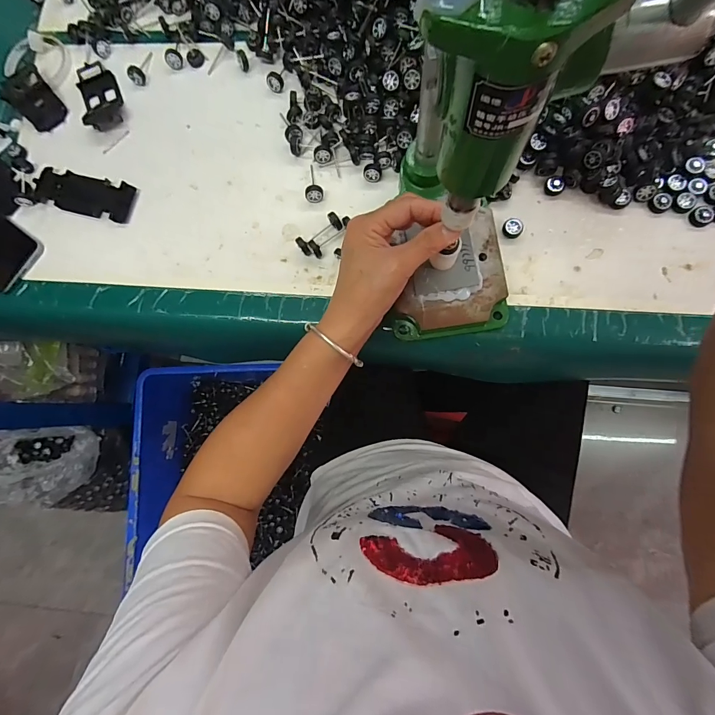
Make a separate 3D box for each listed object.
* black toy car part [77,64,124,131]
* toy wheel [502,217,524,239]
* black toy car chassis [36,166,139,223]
[{"bbox_3d":[-0.323,-0.329,0.460,0.048,0.010,0.089,-19,81,2],"label":"black toy car part"},{"bbox_3d":[0.165,-0.137,0.390,0.020,0.007,0.024,29,86,8],"label":"toy wheel"},{"bbox_3d":[-0.329,-0.195,0.443,0.124,0.007,0.046,14,84,7],"label":"black toy car chassis"}]

